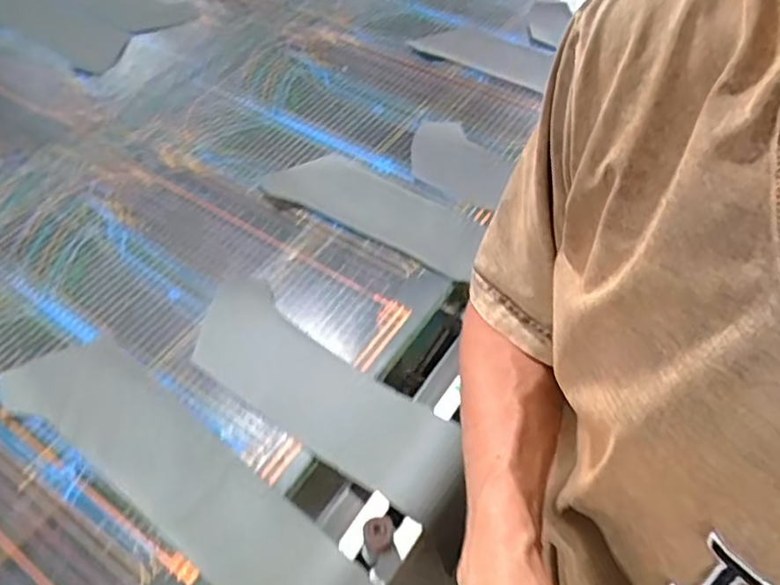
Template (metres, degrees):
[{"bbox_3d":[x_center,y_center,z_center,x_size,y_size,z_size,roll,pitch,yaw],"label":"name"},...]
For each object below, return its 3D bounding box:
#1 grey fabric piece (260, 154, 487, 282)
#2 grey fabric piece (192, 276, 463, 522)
[{"bbox_3d":[-0.016,-0.107,0.757,0.278,0.013,0.101,25,56,21],"label":"grey fabric piece"},{"bbox_3d":[-0.076,0.088,0.596,0.327,0.030,0.103,33,60,26],"label":"grey fabric piece"}]

